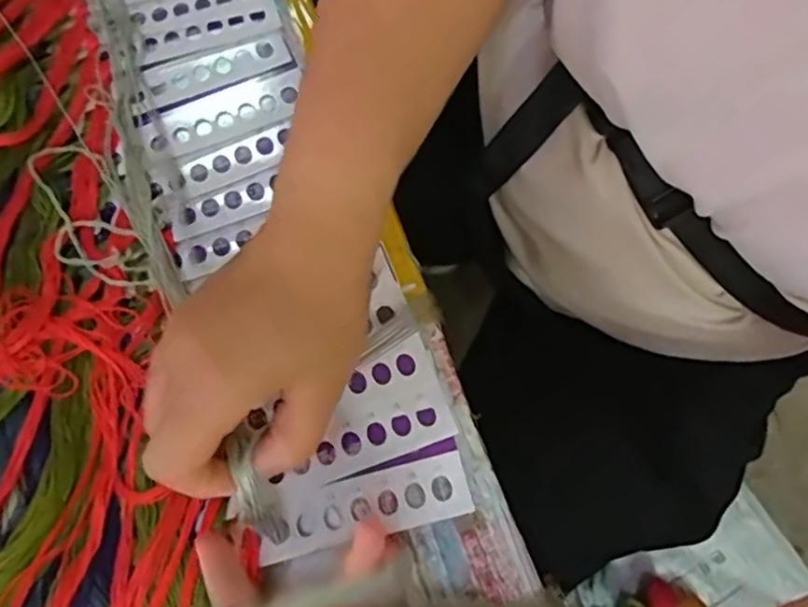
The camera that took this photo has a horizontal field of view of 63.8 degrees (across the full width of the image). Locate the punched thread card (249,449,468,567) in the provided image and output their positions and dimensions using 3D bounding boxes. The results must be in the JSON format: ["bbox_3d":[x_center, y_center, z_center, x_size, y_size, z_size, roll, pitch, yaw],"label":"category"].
[{"bbox_3d":[-0.020,0.099,0.316,0.102,0.004,0.030,-15,60,-4],"label":"punched thread card"}]

